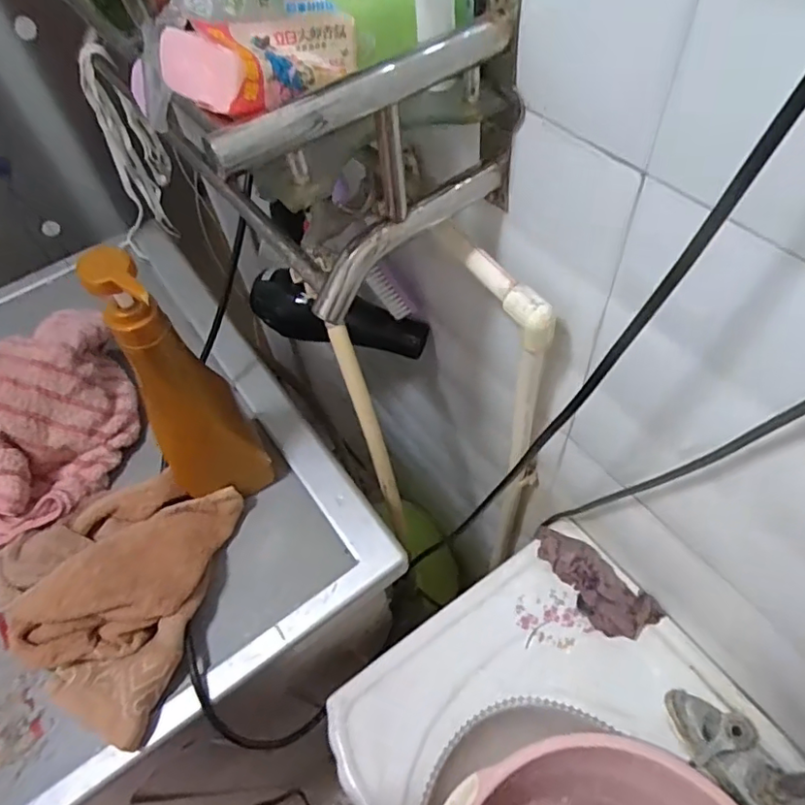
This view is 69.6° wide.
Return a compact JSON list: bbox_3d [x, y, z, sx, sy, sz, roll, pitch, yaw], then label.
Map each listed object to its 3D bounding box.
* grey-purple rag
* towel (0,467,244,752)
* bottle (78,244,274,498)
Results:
[{"bbox_3d":[0.204,0.193,0.631,0.063,0.034,0.146,-38,61,-19],"label":"grey-purple rag"},{"bbox_3d":[-0.267,0.160,0.505,0.185,0.067,0.206,8,58,10],"label":"towel"},{"bbox_3d":[-0.182,-0.005,0.471,0.079,0.288,0.062,-29,59,-14],"label":"bottle"}]

